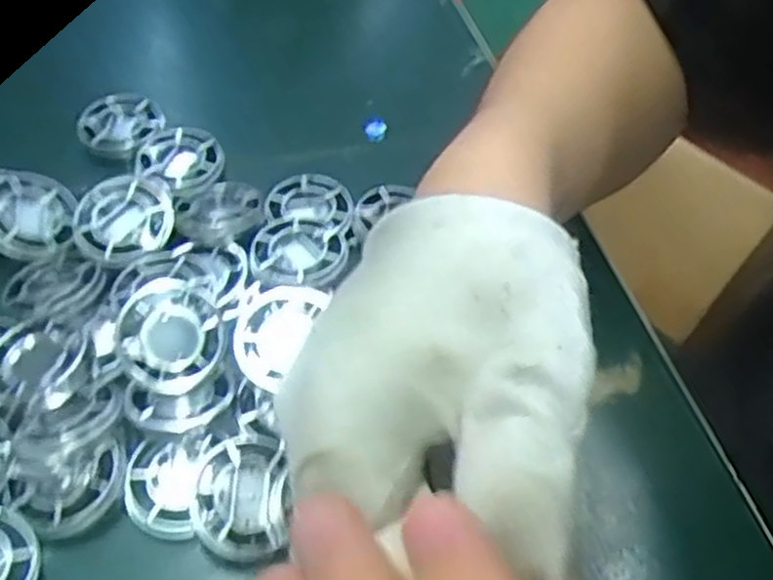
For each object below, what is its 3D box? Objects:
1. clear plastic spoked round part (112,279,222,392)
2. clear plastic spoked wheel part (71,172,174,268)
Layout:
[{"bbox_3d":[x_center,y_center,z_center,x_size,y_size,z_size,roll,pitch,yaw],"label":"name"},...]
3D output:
[{"bbox_3d":[-0.080,0.018,0.281,0.038,0.016,0.041,1,52,-2],"label":"clear plastic spoked round part"},{"bbox_3d":[-0.110,-0.029,0.320,0.040,0.012,0.042,-15,54,-13],"label":"clear plastic spoked wheel part"}]

